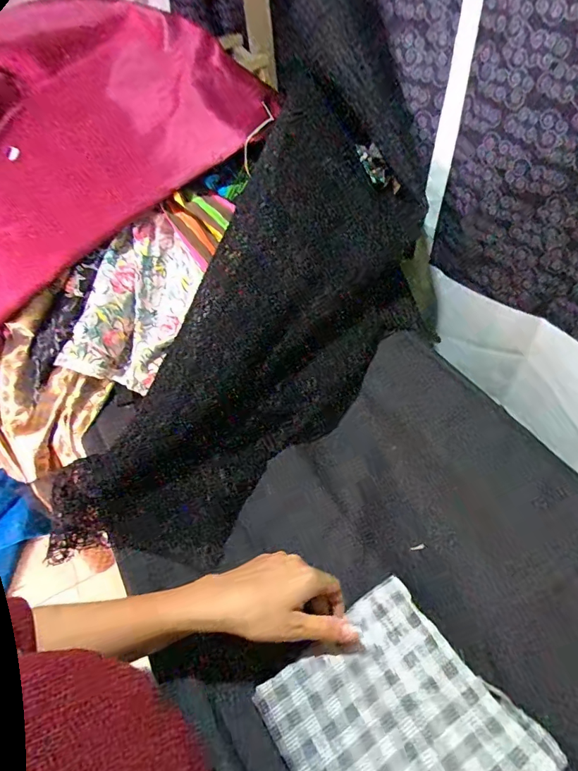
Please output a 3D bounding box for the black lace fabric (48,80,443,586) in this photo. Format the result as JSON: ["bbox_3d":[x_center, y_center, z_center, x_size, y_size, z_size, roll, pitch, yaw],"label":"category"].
[{"bbox_3d":[-0.012,-0.081,0.554,0.223,0.213,0.660,24,72,22],"label":"black lace fabric"}]

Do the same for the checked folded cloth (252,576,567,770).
[{"bbox_3d":[0.089,0.270,0.324,0.164,0.030,0.183,-30,56,-17],"label":"checked folded cloth"}]

